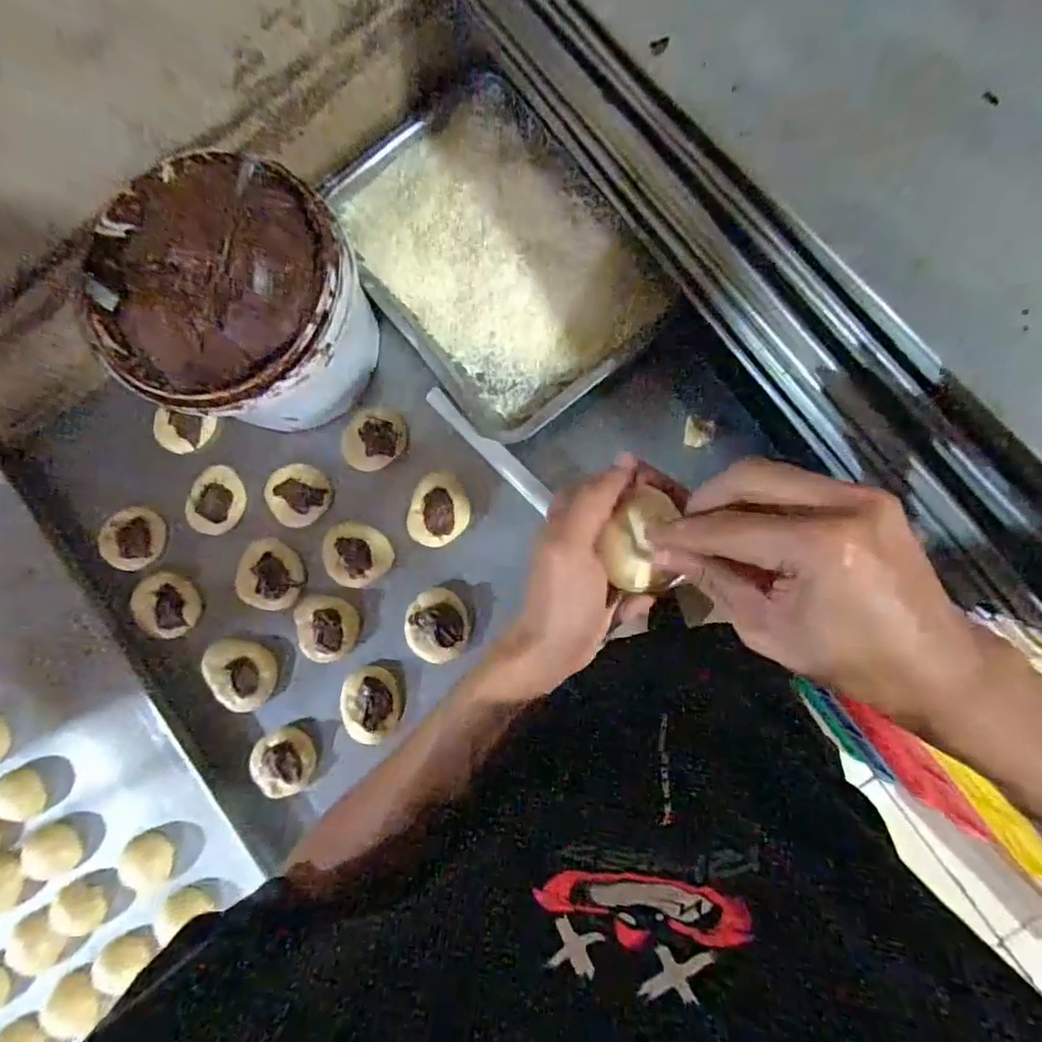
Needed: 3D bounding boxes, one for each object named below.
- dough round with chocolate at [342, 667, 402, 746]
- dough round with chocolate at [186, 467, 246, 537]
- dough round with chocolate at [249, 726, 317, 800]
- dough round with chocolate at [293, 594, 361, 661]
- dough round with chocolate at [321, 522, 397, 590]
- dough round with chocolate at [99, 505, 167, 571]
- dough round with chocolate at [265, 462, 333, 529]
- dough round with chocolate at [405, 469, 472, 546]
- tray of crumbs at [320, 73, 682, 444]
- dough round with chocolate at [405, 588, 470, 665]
[{"bbox_3d":[-0.152,0.187,0.619,0.061,0.023,0.075,-5,85,5],"label":"dough round with chocolate"},{"bbox_3d":[-0.327,-0.022,0.648,0.055,0.015,0.071,0,85,5],"label":"dough round with chocolate"},{"bbox_3d":[-0.243,0.247,0.622,0.064,0.024,0.064,0,85,5],"label":"dough round with chocolate"},{"bbox_3d":[-0.205,0.111,0.624,0.069,0.022,0.064,0,85,5],"label":"dough round with chocolate"},{"bbox_3d":[-0.173,0.034,0.633,0.071,0.018,0.062,43,90,7],"label":"dough round with chocolate"},{"bbox_3d":[-0.422,0.019,0.655,0.062,0.012,0.067,0,85,5],"label":"dough round with chocolate"},{"bbox_3d":[-0.237,-0.028,0.642,0.065,0.013,0.065,0,85,5],"label":"dough round with chocolate"},{"bbox_3d":[-0.085,-0.012,0.622,0.062,0.023,0.075,10,86,6],"label":"dough round with chocolate"},{"bbox_3d":[-0.031,-0.271,0.625,0.238,0.047,0.333,-37,84,1],"label":"tray of crumbs"},{"bbox_3d":[-0.085,0.106,0.619,0.067,0.034,0.070,0,85,5],"label":"dough round with chocolate"}]

